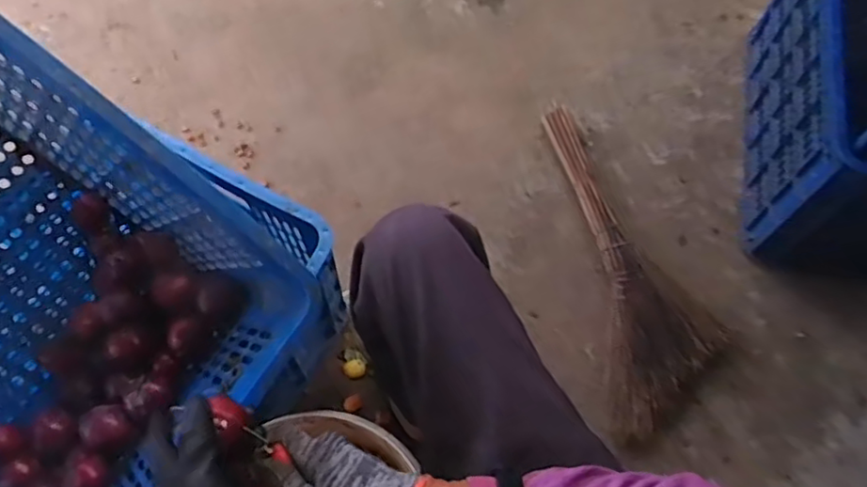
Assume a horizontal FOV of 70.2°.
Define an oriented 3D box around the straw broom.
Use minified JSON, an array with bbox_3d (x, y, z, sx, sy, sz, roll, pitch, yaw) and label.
[{"bbox_3d":[0.333,-0.007,1.028,0.202,0.045,0.553,-5,68,-4],"label":"straw broom"}]

